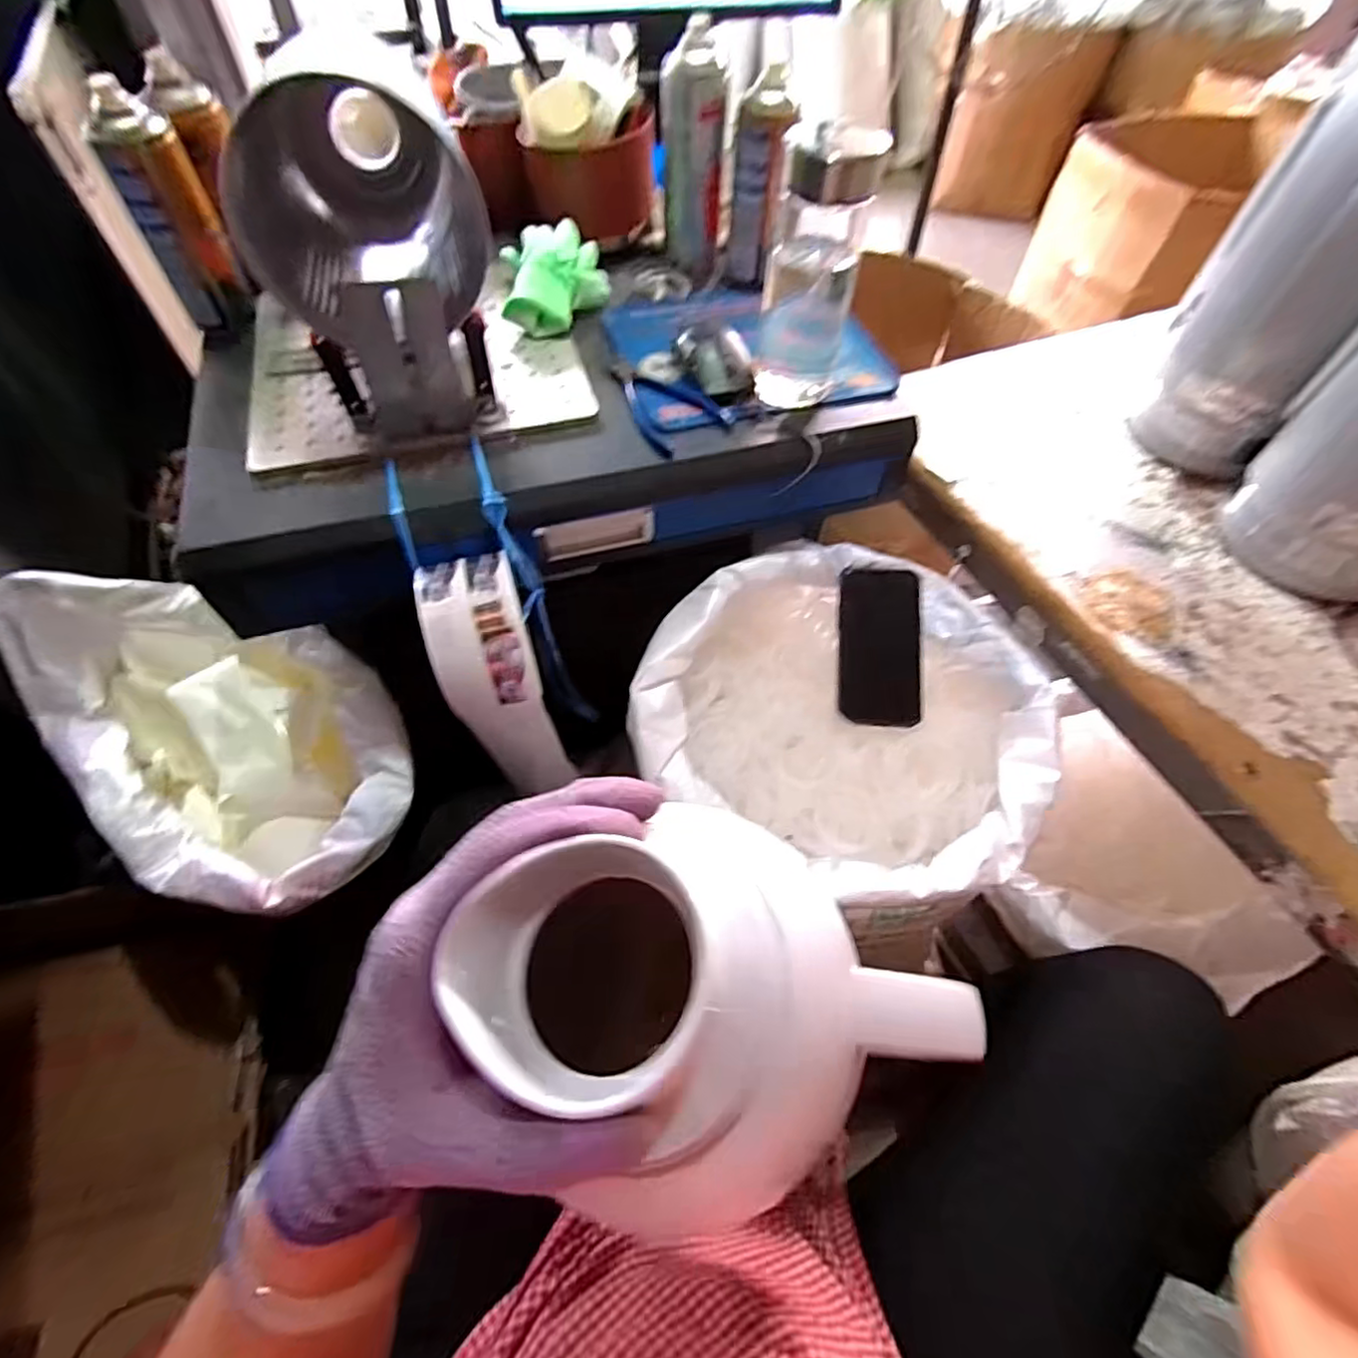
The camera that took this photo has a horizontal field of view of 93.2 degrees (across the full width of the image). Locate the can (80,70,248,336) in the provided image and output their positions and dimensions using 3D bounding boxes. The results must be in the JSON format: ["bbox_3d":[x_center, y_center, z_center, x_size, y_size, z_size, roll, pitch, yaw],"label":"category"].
[{"bbox_3d":[-0.433,-0.391,0.558,0.062,0.170,0.060,-27,60,-19],"label":"can"}]

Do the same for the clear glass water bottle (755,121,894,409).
[{"bbox_3d":[0.113,-0.345,0.548,0.077,0.196,0.076,7,56,3],"label":"clear glass water bottle"}]

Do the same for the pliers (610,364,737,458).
[{"bbox_3d":[-0.017,-0.259,0.600,0.089,0.013,0.127,-32,62,-21],"label":"pliers"}]

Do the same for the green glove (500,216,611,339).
[{"bbox_3d":[-0.124,-0.404,0.654,0.099,0.058,0.124,-2,55,-2],"label":"green glove"}]

